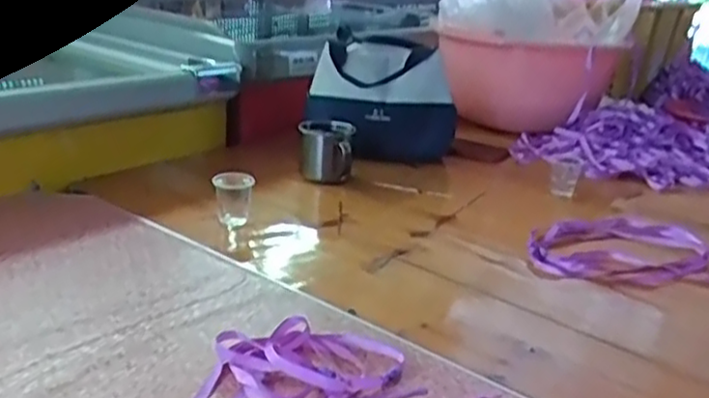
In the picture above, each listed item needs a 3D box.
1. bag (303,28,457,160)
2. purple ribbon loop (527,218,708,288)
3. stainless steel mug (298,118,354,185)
[{"bbox_3d":[0.051,-0.177,1.245,0.258,0.196,0.123,5,20,0],"label":"bag"},{"bbox_3d":[0.334,0.056,0.891,0.233,0.022,0.196,2,20,-7],"label":"purple ribbon loop"},{"bbox_3d":[-0.044,-0.068,1.082,0.083,0.087,0.077,3,20,-4],"label":"stainless steel mug"}]

